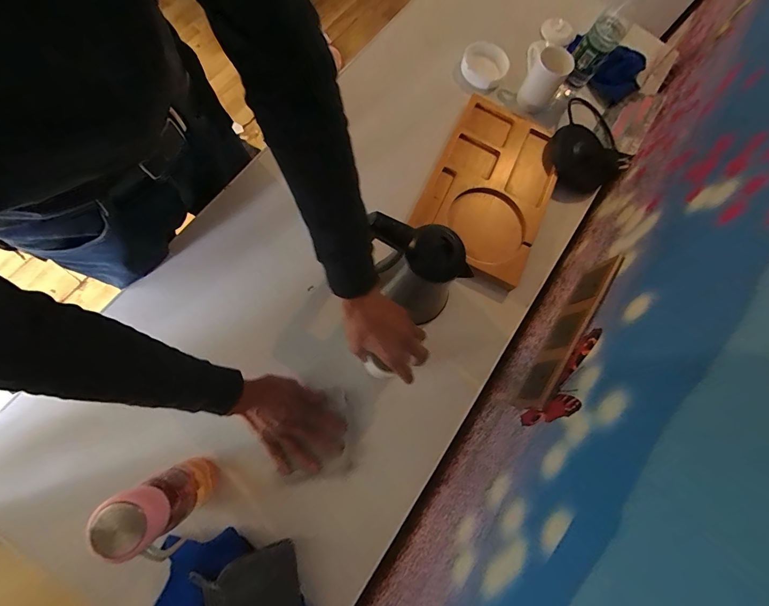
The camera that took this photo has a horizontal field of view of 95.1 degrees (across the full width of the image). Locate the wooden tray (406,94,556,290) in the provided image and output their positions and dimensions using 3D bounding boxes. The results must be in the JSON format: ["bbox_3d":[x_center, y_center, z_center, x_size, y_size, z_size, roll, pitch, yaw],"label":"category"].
[{"bbox_3d":[0.209,-0.235,0.701,0.227,0.030,0.354,25,74,-1],"label":"wooden tray"}]

